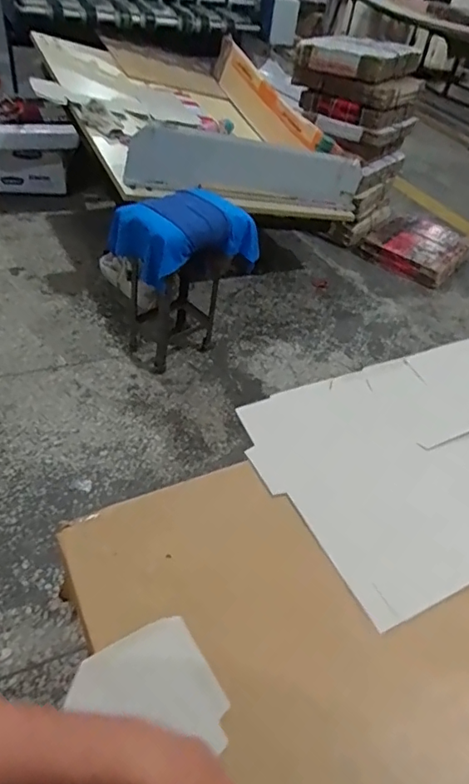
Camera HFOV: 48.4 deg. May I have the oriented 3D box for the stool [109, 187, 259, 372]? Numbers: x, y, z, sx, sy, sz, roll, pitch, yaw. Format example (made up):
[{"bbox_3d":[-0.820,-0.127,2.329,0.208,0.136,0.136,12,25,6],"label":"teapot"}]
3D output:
[{"bbox_3d":[-0.180,-0.384,1.846,0.421,0.584,0.312,-27,53,-33],"label":"stool"}]

